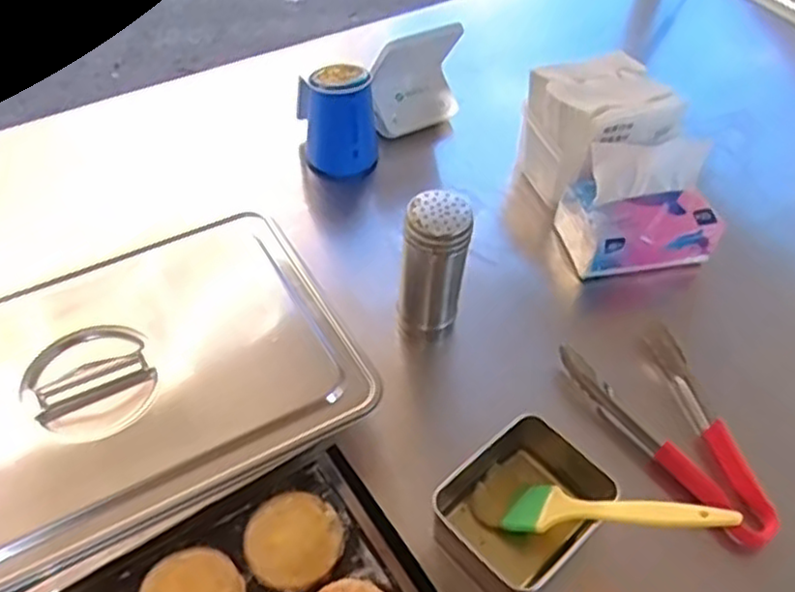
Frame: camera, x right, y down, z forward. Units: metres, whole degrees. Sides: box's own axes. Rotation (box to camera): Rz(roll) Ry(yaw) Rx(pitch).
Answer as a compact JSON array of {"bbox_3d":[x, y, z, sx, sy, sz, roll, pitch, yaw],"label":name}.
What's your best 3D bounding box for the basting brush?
[{"bbox_3d":[0.169,0.168,0.562,0.178,0.016,0.045,-8,39,34],"label":"basting brush"}]

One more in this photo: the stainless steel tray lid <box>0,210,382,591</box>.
[{"bbox_3d":[-0.266,0.080,0.640,0.427,0.062,0.277,-22,54,-22],"label":"stainless steel tray lid"}]

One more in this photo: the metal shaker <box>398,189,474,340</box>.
[{"bbox_3d":[0.034,-0.027,0.702,0.059,0.155,0.051,2,49,-3],"label":"metal shaker"}]

